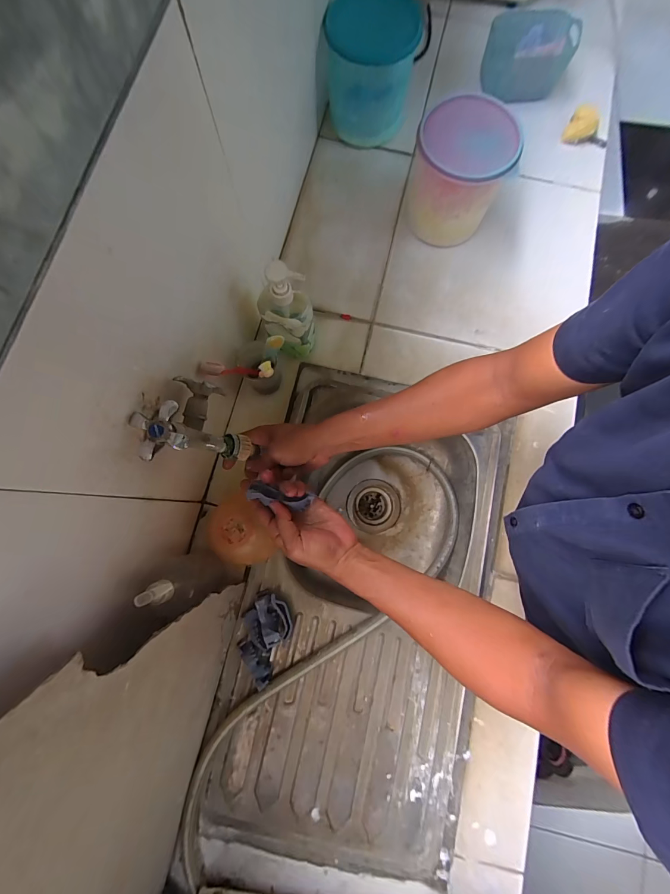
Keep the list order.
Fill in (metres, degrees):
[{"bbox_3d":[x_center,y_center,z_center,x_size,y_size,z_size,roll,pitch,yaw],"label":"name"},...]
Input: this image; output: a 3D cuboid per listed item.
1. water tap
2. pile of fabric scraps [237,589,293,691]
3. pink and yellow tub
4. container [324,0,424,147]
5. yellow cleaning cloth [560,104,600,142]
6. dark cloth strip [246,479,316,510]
[{"bbox_3d":[-0.156,-0.035,0.381,0.097,0.089,0.098,-9,80,-1],"label":"water tap"},{"bbox_3d":[-0.117,0.304,0.547,0.077,0.024,0.119,25,81,5],"label":"pile of fabric scraps"},{"bbox_3d":[0.220,-0.485,0.617,0.154,0.165,0.149,0,80,0],"label":"pink and yellow tub"},{"bbox_3d":[0.064,-0.742,0.669,0.173,0.176,0.160,6,80,1],"label":"container"},{"bbox_3d":[0.518,-0.674,0.713,0.061,0.040,0.072,30,81,5],"label":"yellow cleaning cloth"},{"bbox_3d":[-0.075,0.064,0.447,0.086,0.031,0.024,10,80,12],"label":"dark cloth strip"}]

